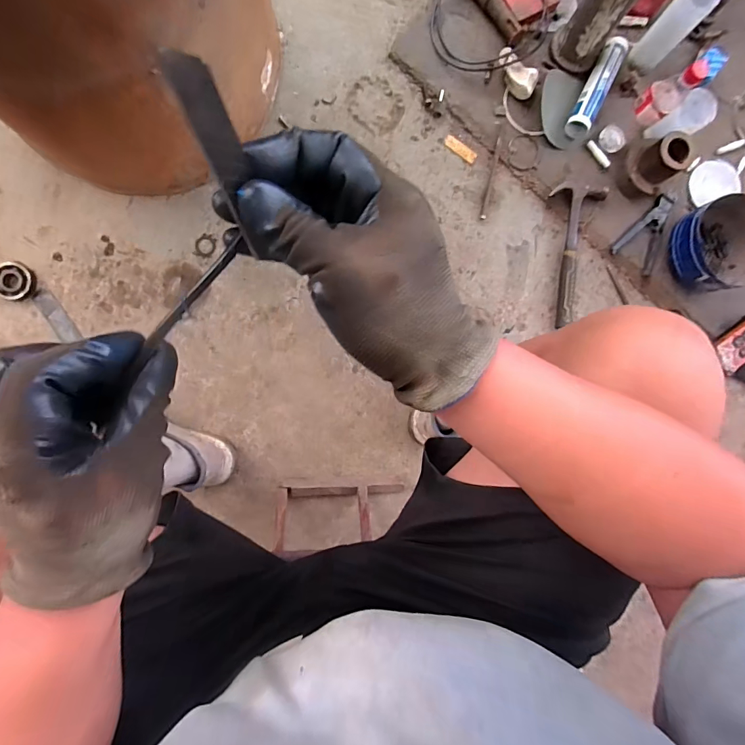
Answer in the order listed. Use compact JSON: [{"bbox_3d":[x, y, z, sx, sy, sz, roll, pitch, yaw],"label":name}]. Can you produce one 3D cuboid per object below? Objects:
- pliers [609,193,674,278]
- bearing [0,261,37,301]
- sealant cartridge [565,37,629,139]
[{"bbox_3d":[0.643,-0.324,0.918,0.104,0.017,0.179,37,85,-5],"label":"pliers"},{"bbox_3d":[-0.692,-0.176,0.767,0.074,0.012,0.072,0,89,-7],"label":"bearing"},{"bbox_3d":[0.504,-0.642,0.893,0.054,0.043,0.243,26,86,-6],"label":"sealant cartridge"}]

